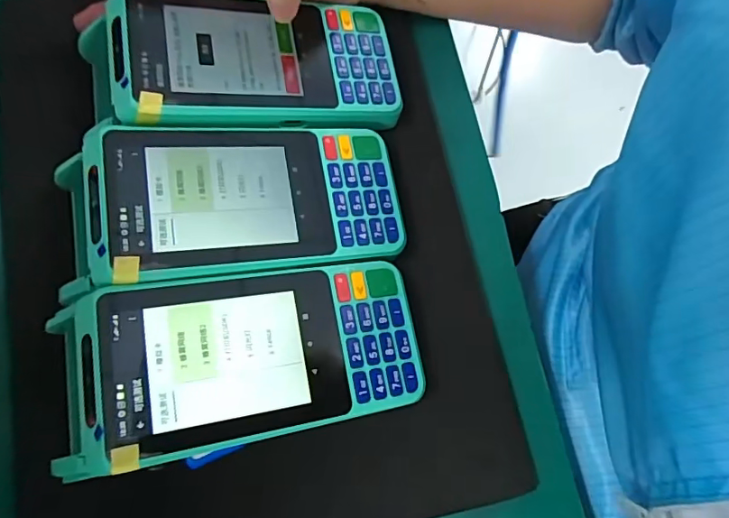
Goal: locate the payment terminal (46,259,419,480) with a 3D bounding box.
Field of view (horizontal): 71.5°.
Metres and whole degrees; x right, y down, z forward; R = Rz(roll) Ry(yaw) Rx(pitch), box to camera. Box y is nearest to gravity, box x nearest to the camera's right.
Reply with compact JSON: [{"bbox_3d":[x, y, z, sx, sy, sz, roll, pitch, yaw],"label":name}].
[{"bbox_3d":[-0.051,0.045,0.233,0.152,0.060,0.077,-12,74,-4],"label":"payment terminal"}]

